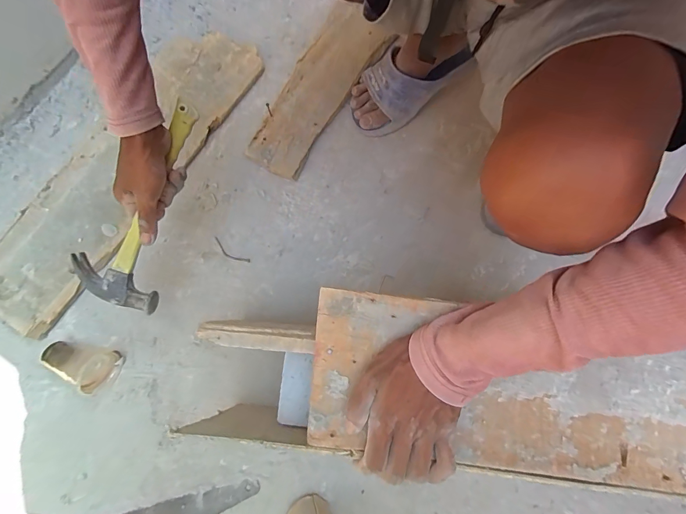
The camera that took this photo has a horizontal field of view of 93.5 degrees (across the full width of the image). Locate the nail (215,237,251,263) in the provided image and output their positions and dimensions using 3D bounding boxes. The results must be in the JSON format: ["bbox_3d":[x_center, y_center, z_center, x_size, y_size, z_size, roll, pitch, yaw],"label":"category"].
[{"bbox_3d":[-0.195,-0.008,0.559,0.072,0.006,0.017,32,81,6],"label":"nail"}]

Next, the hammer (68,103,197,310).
[{"bbox_3d":[-0.259,-0.073,0.426,0.102,0.037,0.276,21,90,4],"label":"hammer"}]

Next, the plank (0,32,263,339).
[{"bbox_3d":[-0.389,-0.165,0.577,0.170,0.032,0.615,34,81,6],"label":"plank"}]

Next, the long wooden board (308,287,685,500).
[{"bbox_3d":[0.449,0.165,0.312,0.995,0.027,0.161,7,79,4],"label":"long wooden board"}]

